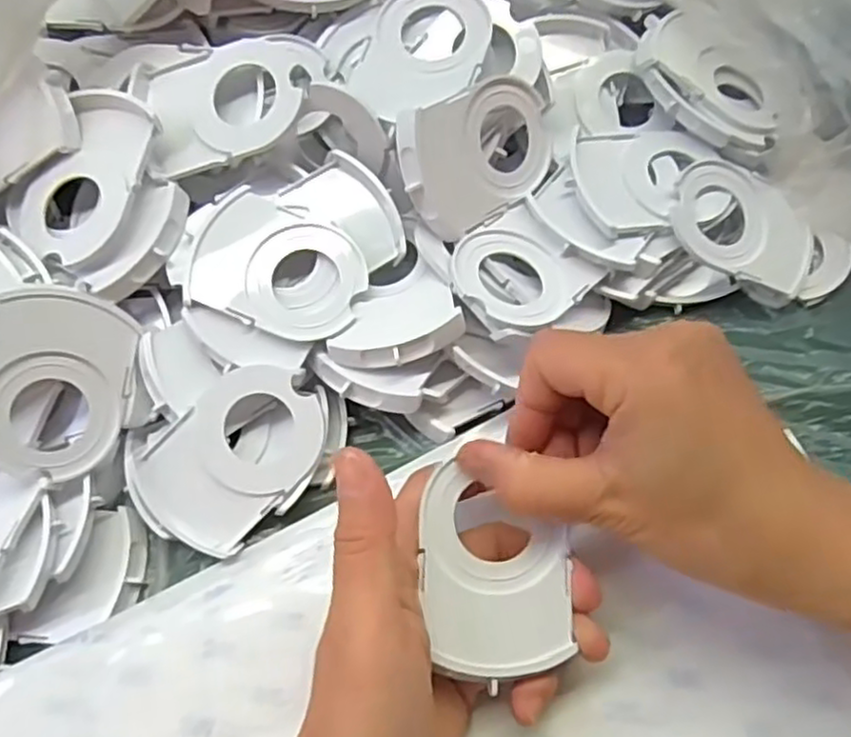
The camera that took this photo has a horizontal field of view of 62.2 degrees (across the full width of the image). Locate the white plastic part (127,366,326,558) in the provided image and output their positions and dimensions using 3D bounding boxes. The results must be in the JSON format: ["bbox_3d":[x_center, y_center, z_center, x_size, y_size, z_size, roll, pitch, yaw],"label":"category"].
[{"bbox_3d":[-0.082,0.036,0.299,0.055,0.013,0.078,42,82,-1],"label":"white plastic part"}]

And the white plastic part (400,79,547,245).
[{"bbox_3d":[0.026,-0.097,0.317,0.082,0.055,0.008,-32,24,-28],"label":"white plastic part"}]

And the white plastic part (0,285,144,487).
[{"bbox_3d":[-0.150,0.007,0.291,0.004,0.054,0.077,0,79,49],"label":"white plastic part"}]

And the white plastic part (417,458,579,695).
[{"bbox_3d":[0.025,0.070,0.243,0.052,0.004,0.068,4,74,-8],"label":"white plastic part"}]

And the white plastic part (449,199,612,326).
[{"bbox_3d":[0.042,-0.044,0.310,0.052,0.017,0.059,39,70,20],"label":"white plastic part"}]

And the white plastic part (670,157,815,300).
[{"bbox_3d":[0.150,-0.067,0.332,0.074,0.007,0.056,35,71,-7],"label":"white plastic part"}]

